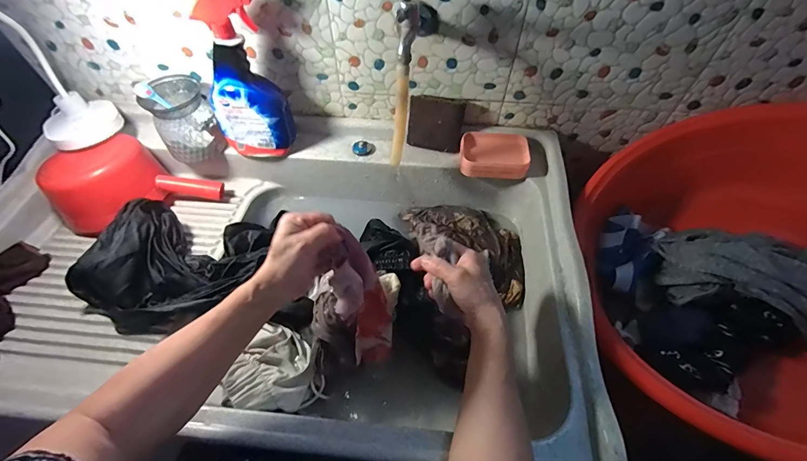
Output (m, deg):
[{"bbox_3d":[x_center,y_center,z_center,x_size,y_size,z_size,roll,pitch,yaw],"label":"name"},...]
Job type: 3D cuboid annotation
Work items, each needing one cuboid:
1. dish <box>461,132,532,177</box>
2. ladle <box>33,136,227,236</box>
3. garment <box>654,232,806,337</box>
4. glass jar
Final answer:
[{"bbox_3d":[0.168,-0.142,0.689,0.121,0.031,0.088,3,55,2],"label":"dish"},{"bbox_3d":[-0.493,-0.098,0.670,0.248,0.101,0.141,-22,57,-14],"label":"ladle"},{"bbox_3d":[0.570,0.083,0.553,0.301,0.076,0.149,22,58,15],"label":"garment"},{"bbox_3d":[-0.402,-0.206,0.678,0.098,0.120,0.110,-28,59,-18],"label":"glass jar"}]

